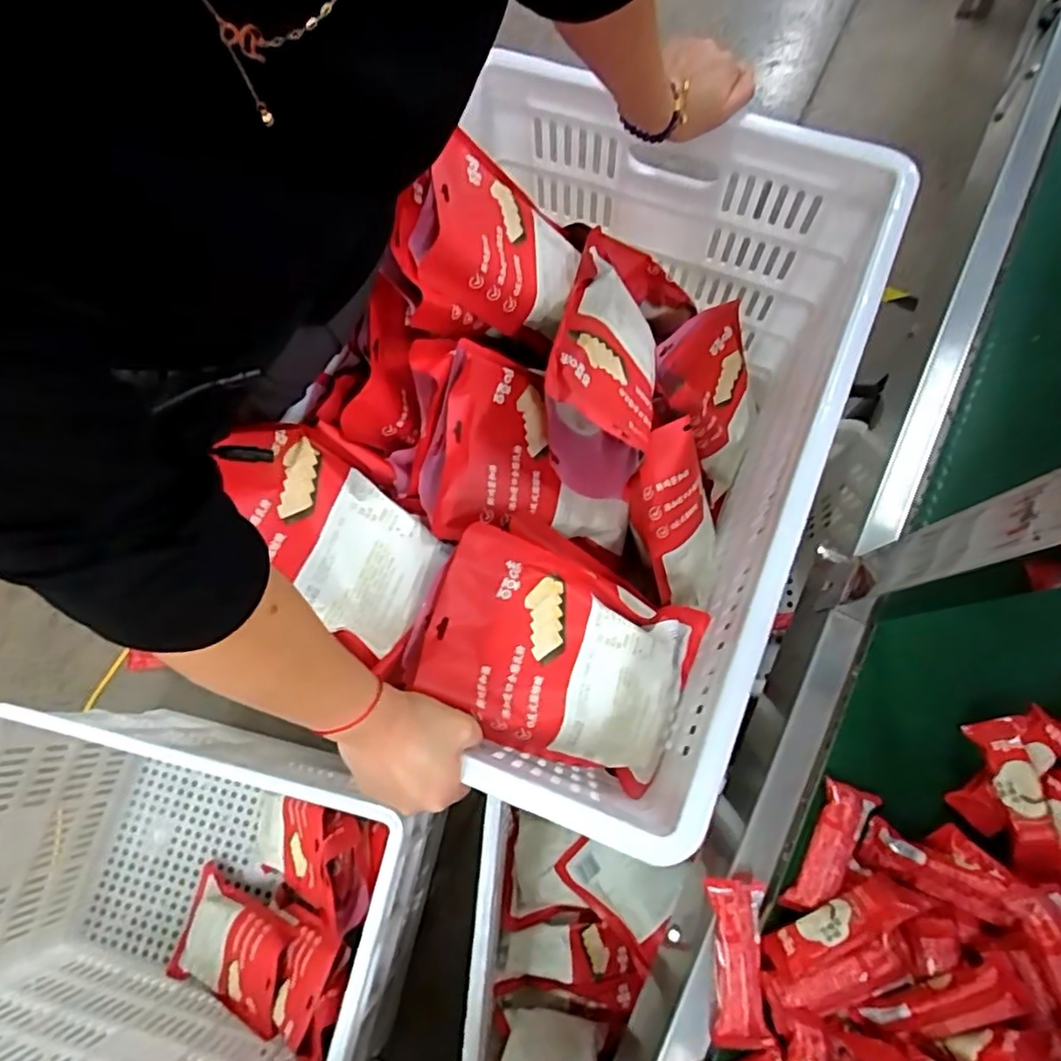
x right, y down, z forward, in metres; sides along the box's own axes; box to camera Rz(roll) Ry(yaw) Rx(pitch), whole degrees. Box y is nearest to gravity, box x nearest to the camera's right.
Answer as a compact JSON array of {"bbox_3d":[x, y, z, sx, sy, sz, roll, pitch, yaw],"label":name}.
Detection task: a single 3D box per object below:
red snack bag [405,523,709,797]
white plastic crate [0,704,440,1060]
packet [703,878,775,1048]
[{"bbox_3d":[0.037,0.113,0.594,0.276,0.051,0.188,25,71,-16],"label":"red snack bag"},{"bbox_3d":[-0.529,0.593,1.034,0.655,0.405,0.473,12,76,4],"label":"white plastic crate"},{"bbox_3d":[0.194,0.401,0.595,0.050,0.024,0.132,1,75,2],"label":"packet"}]

